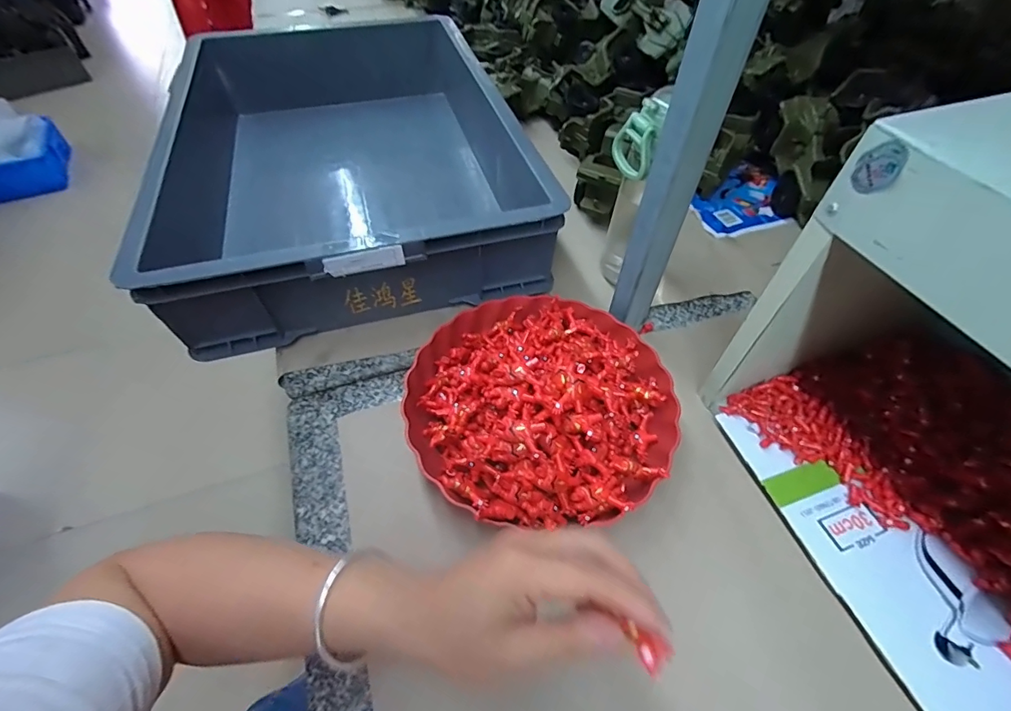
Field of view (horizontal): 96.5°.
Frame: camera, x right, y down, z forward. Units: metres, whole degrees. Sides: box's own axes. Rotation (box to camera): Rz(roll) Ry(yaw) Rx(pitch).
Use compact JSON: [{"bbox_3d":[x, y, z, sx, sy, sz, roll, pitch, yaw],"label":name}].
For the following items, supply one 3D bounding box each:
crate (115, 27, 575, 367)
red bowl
[{"bbox_3d":[-0.227,-0.304,0.651,0.418,0.141,0.646,-14,55,-12],"label":"crate"},{"bbox_3d":[0.032,0.034,0.415,0.232,0.088,0.240,1,53,-1],"label":"red bowl"}]

